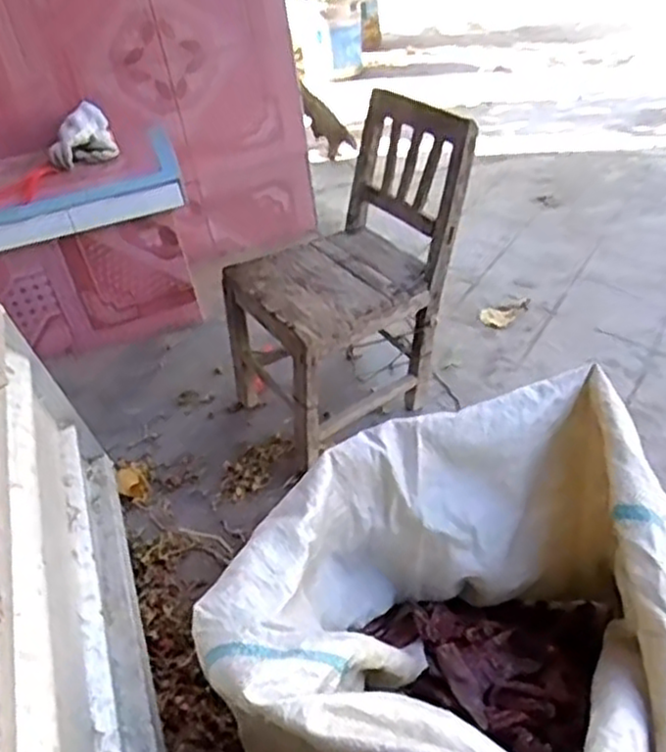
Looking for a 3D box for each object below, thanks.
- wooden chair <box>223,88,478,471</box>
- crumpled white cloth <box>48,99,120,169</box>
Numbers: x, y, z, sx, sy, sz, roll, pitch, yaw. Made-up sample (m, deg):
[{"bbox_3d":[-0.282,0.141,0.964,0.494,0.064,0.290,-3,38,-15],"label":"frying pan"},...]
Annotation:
[{"bbox_3d":[0.015,-0.175,1.400,0.403,0.550,0.321,-21,40,-16],"label":"wooden chair"},{"bbox_3d":[-0.585,-0.546,1.736,0.152,0.118,0.104,-22,40,-17],"label":"crumpled white cloth"}]

